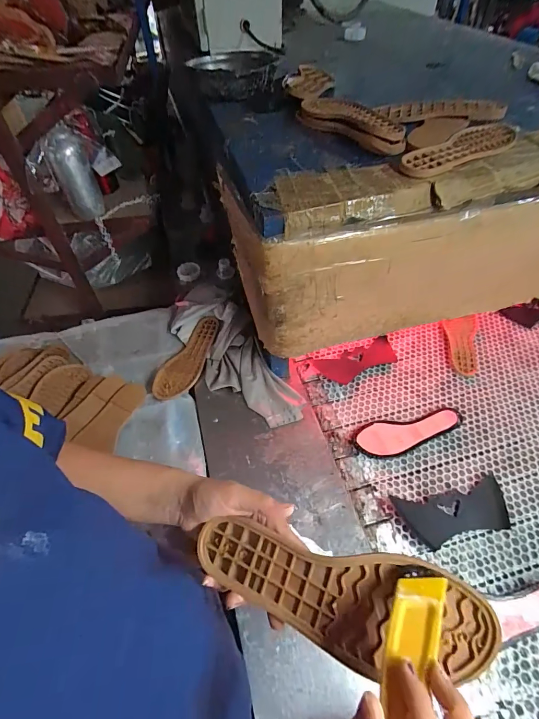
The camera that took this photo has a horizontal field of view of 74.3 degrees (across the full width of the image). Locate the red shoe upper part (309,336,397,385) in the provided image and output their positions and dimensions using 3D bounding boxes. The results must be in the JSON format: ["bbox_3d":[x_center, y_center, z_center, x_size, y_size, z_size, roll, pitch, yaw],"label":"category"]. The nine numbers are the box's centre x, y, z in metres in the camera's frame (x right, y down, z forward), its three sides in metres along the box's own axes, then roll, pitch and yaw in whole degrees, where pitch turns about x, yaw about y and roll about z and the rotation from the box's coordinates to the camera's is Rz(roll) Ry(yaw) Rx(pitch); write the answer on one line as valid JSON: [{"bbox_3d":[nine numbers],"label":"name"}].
[{"bbox_3d":[0.216,0.005,0.873,0.206,0.014,0.094,-18,52,-13],"label":"red shoe upper part"}]

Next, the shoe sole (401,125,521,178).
[{"bbox_3d":[0.327,-0.349,0.595,0.271,0.020,0.090,-34,57,-24],"label":"shoe sole"}]

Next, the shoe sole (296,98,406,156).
[{"bbox_3d":[0.152,-0.439,0.658,0.089,0.039,0.243,-28,55,-19],"label":"shoe sole"}]

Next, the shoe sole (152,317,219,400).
[{"bbox_3d":[-0.187,-0.003,0.848,0.087,0.011,0.238,24,61,18],"label":"shoe sole"}]

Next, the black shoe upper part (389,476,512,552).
[{"bbox_3d":[0.337,0.277,0.643,0.204,0.006,0.089,-8,48,-8],"label":"black shoe upper part"}]

